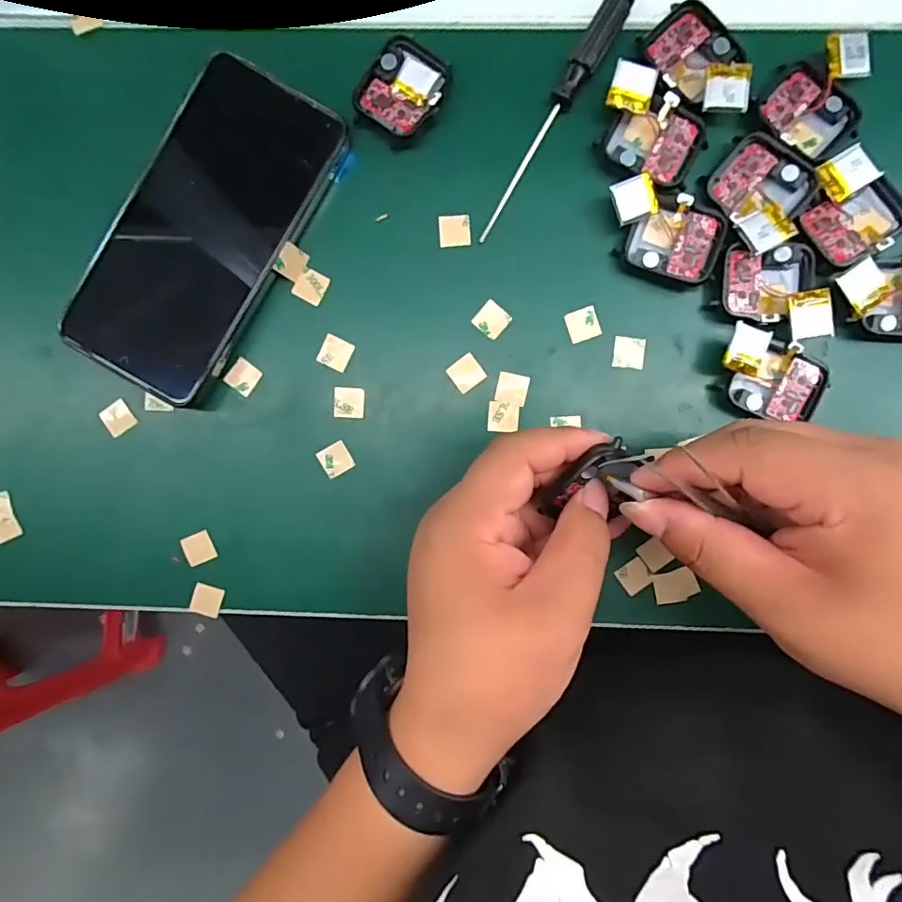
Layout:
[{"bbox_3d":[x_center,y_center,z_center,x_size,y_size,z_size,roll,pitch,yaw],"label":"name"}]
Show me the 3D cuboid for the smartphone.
[{"bbox_3d":[-0.119,-0.105,0.256,0.073,0.009,0.158,32,92,-10],"label":"smartphone"}]

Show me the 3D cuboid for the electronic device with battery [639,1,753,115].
[{"bbox_3d":[0.119,-0.184,0.248,0.038,0.010,0.057,-42,90,3],"label":"electronic device with battery"}]

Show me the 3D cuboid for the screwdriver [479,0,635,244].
[{"bbox_3d":[0.051,-0.162,0.258,0.014,0.012,0.131,29,93,1],"label":"screwdriver"}]

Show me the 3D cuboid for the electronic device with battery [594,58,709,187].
[{"bbox_3d":[0.094,-0.153,0.252,0.053,0.011,0.038,37,93,0],"label":"electronic device with battery"}]

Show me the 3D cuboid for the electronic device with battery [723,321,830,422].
[{"bbox_3d":[0.153,-0.035,0.255,0.054,0.016,0.036,28,93,1],"label":"electronic device with battery"}]

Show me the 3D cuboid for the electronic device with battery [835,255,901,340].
[{"bbox_3d":[0.211,-0.073,0.253,0.053,0.012,0.038,1,92,2],"label":"electronic device with battery"}]

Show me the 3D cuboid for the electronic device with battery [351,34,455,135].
[{"bbox_3d":[-0.023,-0.177,0.260,0.037,0.012,0.043,31,93,1],"label":"electronic device with battery"}]

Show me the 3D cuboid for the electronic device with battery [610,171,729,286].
[{"bbox_3d":[0.101,-0.104,0.255,0.057,0.014,0.040,27,93,1],"label":"electronic device with battery"}]

